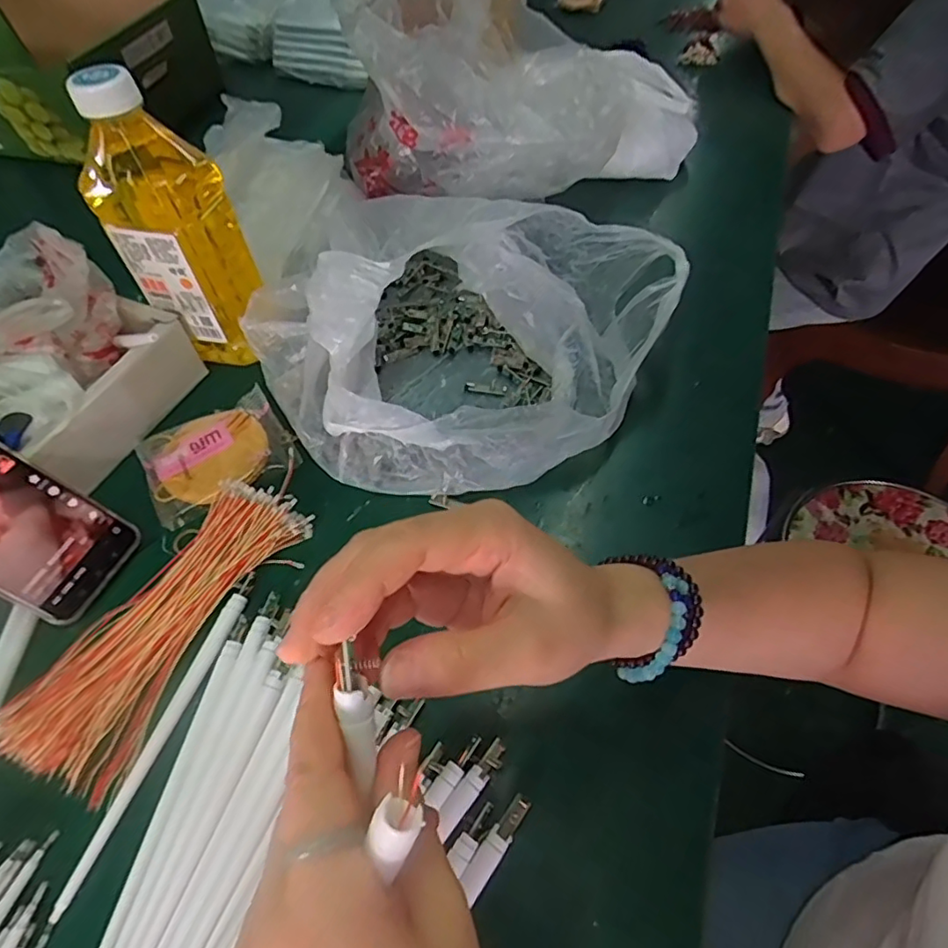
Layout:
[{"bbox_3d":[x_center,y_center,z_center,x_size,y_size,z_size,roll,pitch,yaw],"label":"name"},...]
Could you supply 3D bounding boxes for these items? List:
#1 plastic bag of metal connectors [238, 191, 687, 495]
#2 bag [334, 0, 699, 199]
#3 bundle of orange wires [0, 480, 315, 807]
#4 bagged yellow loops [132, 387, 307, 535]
[{"bbox_3d":[-0.010,-0.127,0.469,0.289,0.099,0.308,34,63,24],"label":"plastic bag of metal connectors"},{"bbox_3d":[0.038,-0.392,0.582,0.361,0.201,0.233,13,56,12],"label":"bag"},{"bbox_3d":[-0.202,0.087,0.374,0.082,0.018,0.206,23,59,18],"label":"bundle of orange wires"},{"bbox_3d":[-0.202,-0.017,0.454,0.109,0.009,0.093,-30,59,-17],"label":"bagged yellow loops"}]

